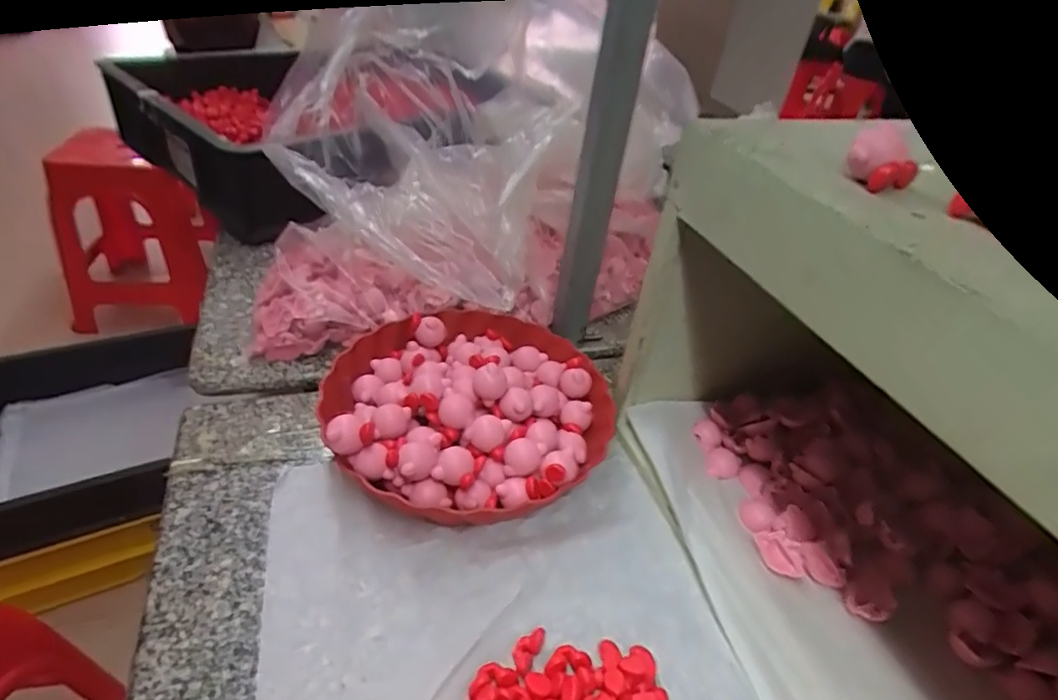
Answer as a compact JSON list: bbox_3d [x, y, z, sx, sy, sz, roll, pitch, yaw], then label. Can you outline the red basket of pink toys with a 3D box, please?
[{"bbox_3d":[-0.051,0.043,0.511,0.245,0.060,0.238,8,38,-2],"label":"red basket of pink toys"}]

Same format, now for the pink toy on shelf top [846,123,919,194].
[{"bbox_3d":[0.187,-0.100,0.307,0.033,0.028,0.026,26,41,21],"label":"pink toy on shelf top"}]

